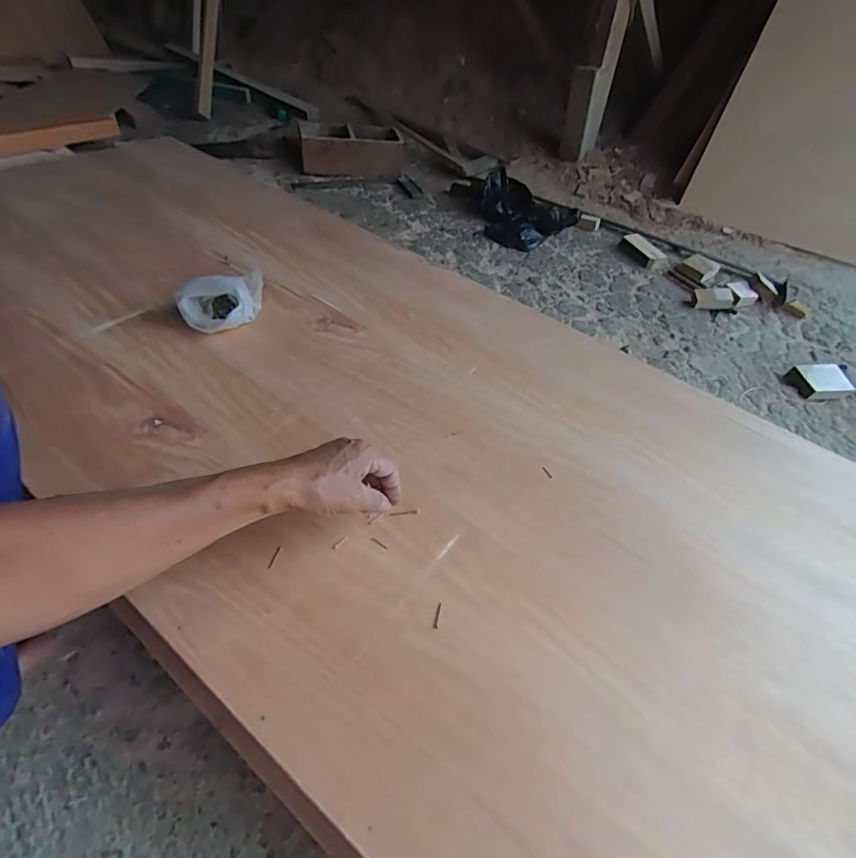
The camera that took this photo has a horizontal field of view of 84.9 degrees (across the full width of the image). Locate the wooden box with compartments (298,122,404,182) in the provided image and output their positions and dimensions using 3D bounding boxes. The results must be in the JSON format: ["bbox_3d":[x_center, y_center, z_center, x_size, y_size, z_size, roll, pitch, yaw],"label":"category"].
[{"bbox_3d":[-0.228,-0.850,1.427,0.299,0.105,0.157,0,49,-7],"label":"wooden box with compartments"}]

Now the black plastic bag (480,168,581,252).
[{"bbox_3d":[0.242,-0.607,1.293,0.212,0.081,0.276,-31,59,-29],"label":"black plastic bag"}]

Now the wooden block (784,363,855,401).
[{"bbox_3d":[0.806,-0.098,0.962,0.104,0.031,0.080,-3,49,-9],"label":"wooden block"}]

